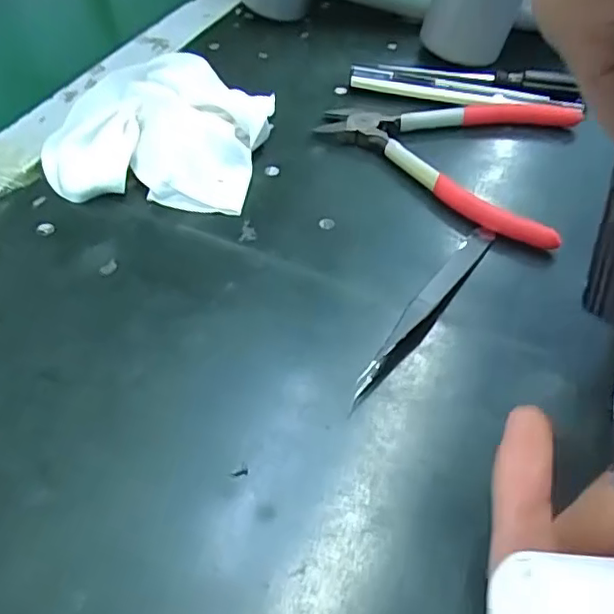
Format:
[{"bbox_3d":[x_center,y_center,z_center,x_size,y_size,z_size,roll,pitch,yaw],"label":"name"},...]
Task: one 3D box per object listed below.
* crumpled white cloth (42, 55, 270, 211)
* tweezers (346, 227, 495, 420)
[{"bbox_3d":[-0.082,-0.099,0.321,0.111,0.031,0.099,5,49,4],"label":"crumpled white cloth"},{"bbox_3d":[0.054,-0.002,0.252,0.012,0.011,0.118,28,54,21],"label":"tweezers"}]

